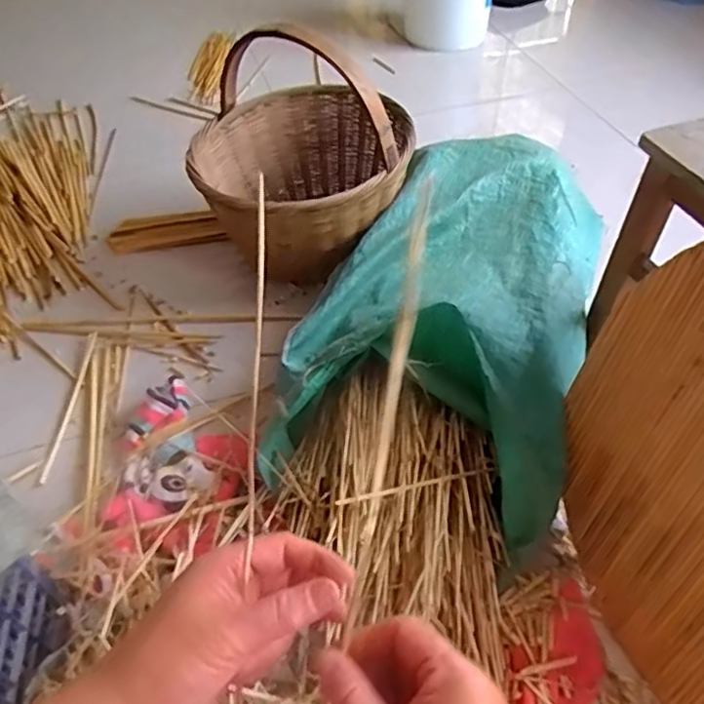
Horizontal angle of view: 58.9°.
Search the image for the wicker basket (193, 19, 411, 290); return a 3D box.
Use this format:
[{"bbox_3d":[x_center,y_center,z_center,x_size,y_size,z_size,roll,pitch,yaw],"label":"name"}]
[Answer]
[{"bbox_3d":[-0.092,-0.381,1.196,0.403,0.416,0.392,-28,53,-18],"label":"wicker basket"}]

